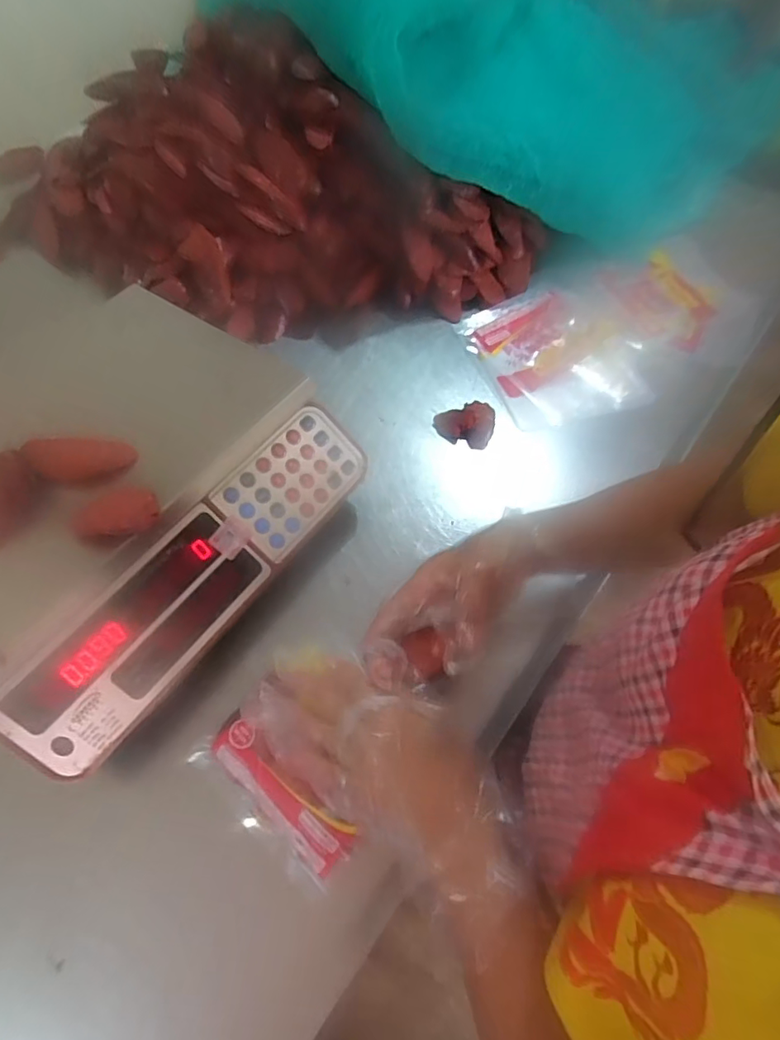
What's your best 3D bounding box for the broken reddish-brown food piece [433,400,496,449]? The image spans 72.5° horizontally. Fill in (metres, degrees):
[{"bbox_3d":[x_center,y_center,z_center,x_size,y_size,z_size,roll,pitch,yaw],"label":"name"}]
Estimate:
[{"bbox_3d":[0.082,-0.107,0.585,0.063,0.021,0.057,11,62,7],"label":"broken reddish-brown food piece"}]

